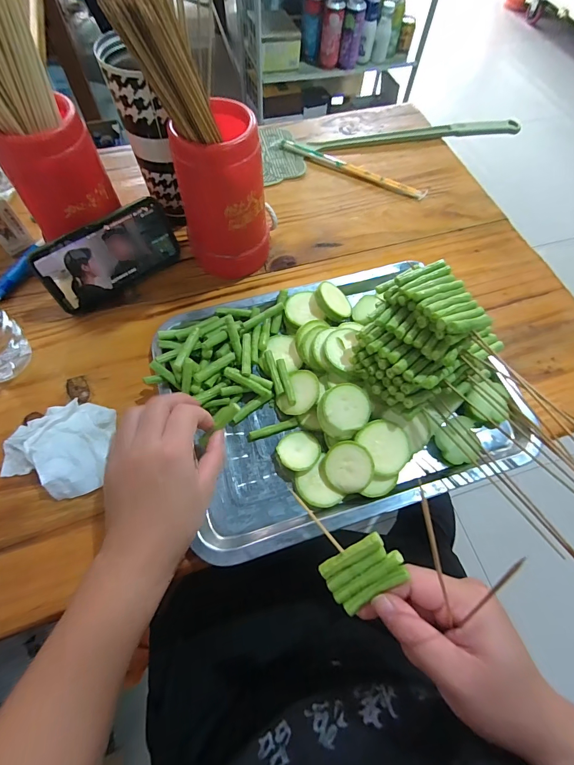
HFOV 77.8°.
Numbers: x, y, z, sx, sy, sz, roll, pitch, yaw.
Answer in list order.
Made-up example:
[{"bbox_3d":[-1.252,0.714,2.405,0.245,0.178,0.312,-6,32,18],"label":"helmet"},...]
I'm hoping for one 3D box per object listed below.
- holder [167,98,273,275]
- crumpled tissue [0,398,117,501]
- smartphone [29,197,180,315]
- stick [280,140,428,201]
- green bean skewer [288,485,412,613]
[{"bbox_3d":[-0.064,-0.191,0.381,0.089,0.153,0.077,-6,65,-5],"label":"holder"},{"bbox_3d":[-0.211,0.057,0.326,0.093,0.026,0.084,7,64,1],"label":"crumpled tissue"},{"bbox_3d":[-0.191,-0.139,0.392,0.143,0.074,0.006,-38,48,-19],"label":"smartphone"},{"bbox_3d":[0.094,-0.314,0.524,0.227,0.014,0.019,26,66,10],"label":"stick"},{"bbox_3d":[0.034,0.104,0.232,0.050,0.006,0.080,-41,83,15],"label":"green bean skewer"}]

